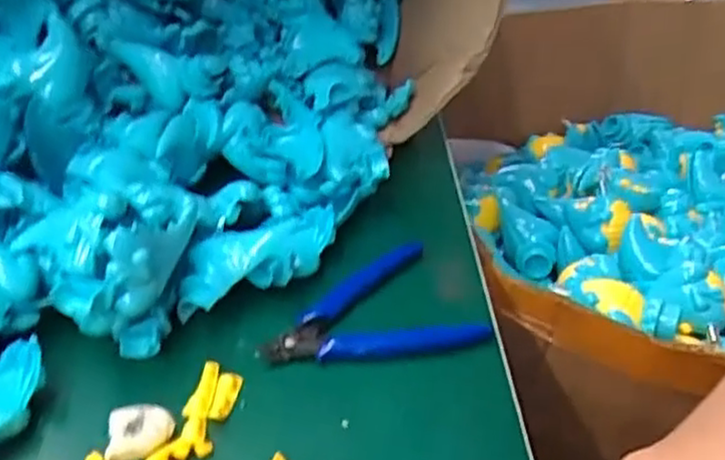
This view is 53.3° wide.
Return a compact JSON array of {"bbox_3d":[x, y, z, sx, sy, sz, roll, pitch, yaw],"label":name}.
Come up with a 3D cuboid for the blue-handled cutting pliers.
[{"bbox_3d":[0.001,0.043,0.396,0.115,0.011,0.076,-9,39,-10],"label":"blue-handled cutting pliers"}]

